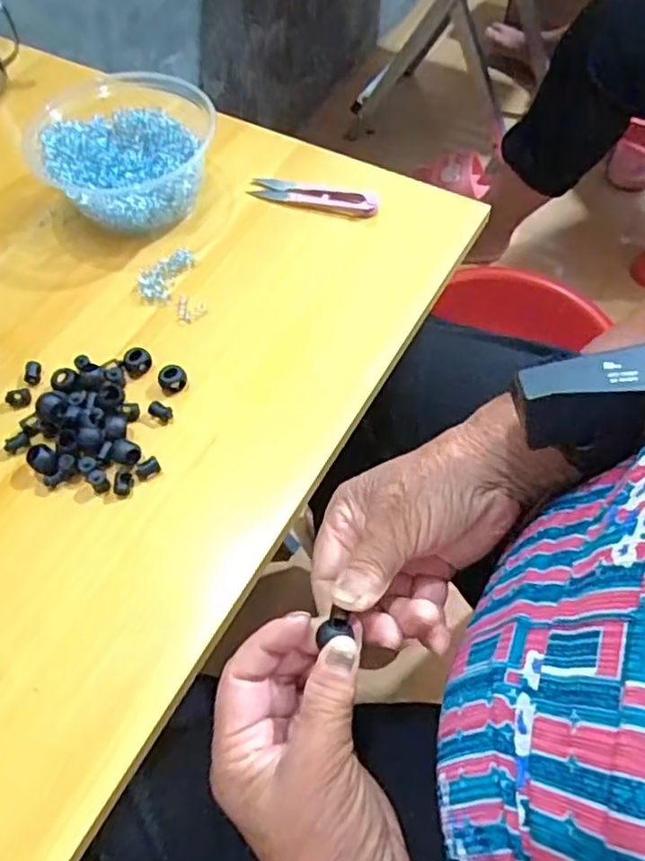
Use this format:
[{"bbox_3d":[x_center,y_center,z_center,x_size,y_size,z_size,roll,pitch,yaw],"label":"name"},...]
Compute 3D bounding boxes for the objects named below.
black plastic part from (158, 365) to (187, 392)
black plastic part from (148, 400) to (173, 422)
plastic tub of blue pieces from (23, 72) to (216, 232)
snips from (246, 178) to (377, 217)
[{"bbox_3d":[-0.095,-0.033,0.408,0.017,0.013,0.013,-15,59,-7],"label":"black plastic part"},{"bbox_3d":[-0.101,-0.012,0.400,0.015,0.007,0.010,25,62,17],"label":"black plastic part"},{"bbox_3d":[-0.145,-0.208,0.486,0.120,0.058,0.134,-1,58,2],"label":"plastic tub of blue pieces"},{"bbox_3d":[-0.007,-0.180,0.493,0.098,0.006,0.023,12,59,10],"label":"snips"}]

